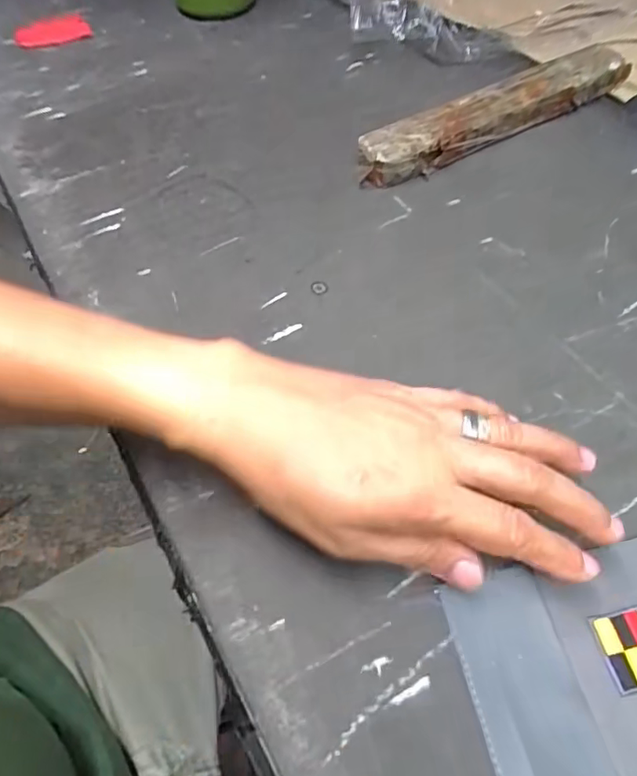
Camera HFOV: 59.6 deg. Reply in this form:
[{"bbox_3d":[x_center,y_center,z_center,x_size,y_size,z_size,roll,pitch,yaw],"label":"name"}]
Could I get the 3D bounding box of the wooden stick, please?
[{"bbox_3d":[0.152,-0.235,0.477,0.266,0.036,0.039,-27,59,-16],"label":"wooden stick"}]

